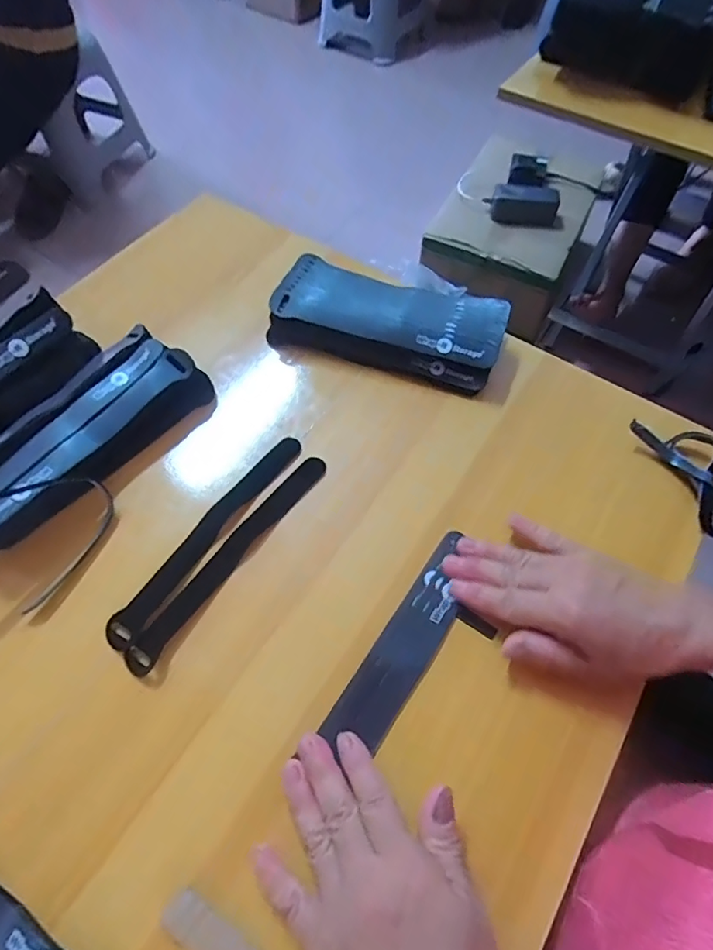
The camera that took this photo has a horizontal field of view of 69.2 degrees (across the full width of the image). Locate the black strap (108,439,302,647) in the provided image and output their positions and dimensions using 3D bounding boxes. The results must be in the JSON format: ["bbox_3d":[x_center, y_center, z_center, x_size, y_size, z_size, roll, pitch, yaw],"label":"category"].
[{"bbox_3d":[-0.108,0.042,0.387,0.022,0.006,0.195,36,65,6],"label":"black strap"}]

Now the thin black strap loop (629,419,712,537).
[{"bbox_3d":[0.269,-0.005,0.405,0.055,0.019,0.105,-22,62,-12],"label":"thin black strap loop"}]

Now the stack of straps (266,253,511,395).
[{"bbox_3d":[0.028,-0.140,0.467,0.199,0.036,0.087,15,61,9],"label":"stack of straps"}]

